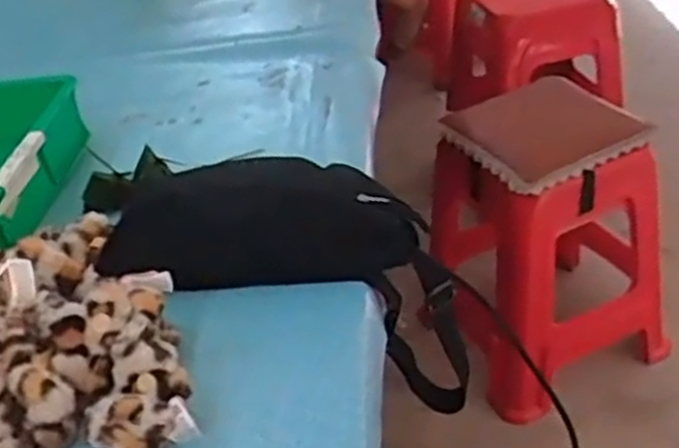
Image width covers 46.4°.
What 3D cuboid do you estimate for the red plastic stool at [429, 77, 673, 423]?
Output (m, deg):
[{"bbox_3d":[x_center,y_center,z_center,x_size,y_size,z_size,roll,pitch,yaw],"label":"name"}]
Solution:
[{"bbox_3d":[0.404,0.028,1.487,0.362,0.496,0.362,-15,35,-10],"label":"red plastic stool"}]

